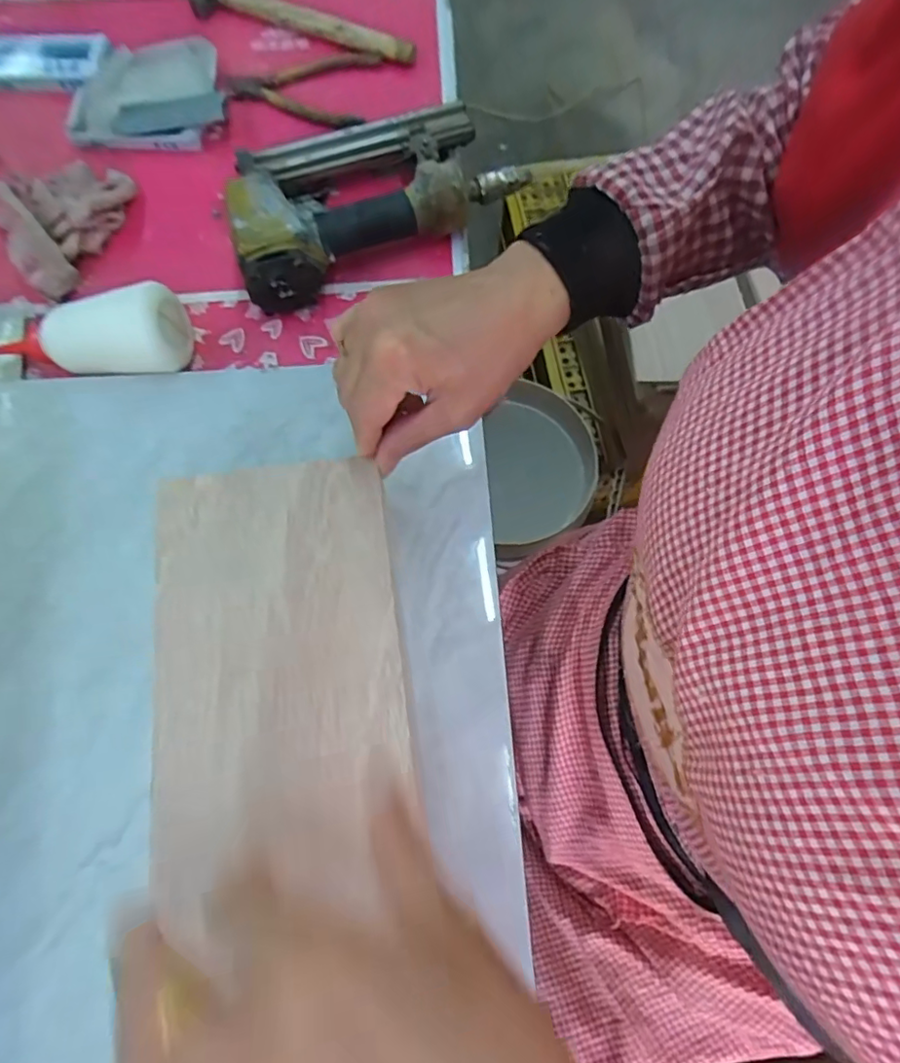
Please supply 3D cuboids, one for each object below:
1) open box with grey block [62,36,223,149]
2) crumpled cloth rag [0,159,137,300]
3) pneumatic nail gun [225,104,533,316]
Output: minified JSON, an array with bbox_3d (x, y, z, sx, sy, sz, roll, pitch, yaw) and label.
[{"bbox_3d":[-0.296,-0.423,0.556,0.143,0.026,0.121,-11,72,-4],"label":"open box with grey block"},{"bbox_3d":[-0.354,-0.279,0.502,0.094,0.031,0.131,20,72,6],"label":"crumpled cloth rag"},{"bbox_3d":[-0.067,-0.289,0.485,0.240,0.063,0.144,-20,73,-7],"label":"pneumatic nail gun"}]

